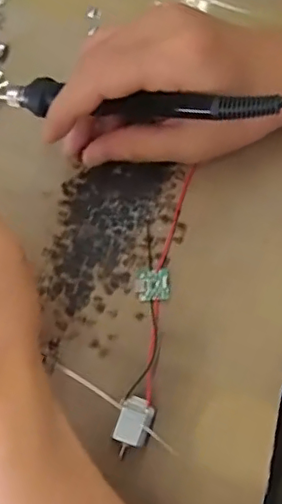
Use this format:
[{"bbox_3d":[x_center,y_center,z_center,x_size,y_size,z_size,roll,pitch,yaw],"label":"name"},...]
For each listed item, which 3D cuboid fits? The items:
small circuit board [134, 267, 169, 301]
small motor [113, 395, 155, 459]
[{"bbox_3d":[0.006,0.019,0.332,0.020,0.004,0.019,-1,73,5],"label":"small circuit board"},{"bbox_3d":[-0.005,0.094,0.305,0.018,0.016,0.031,20,76,11],"label":"small motor"}]

